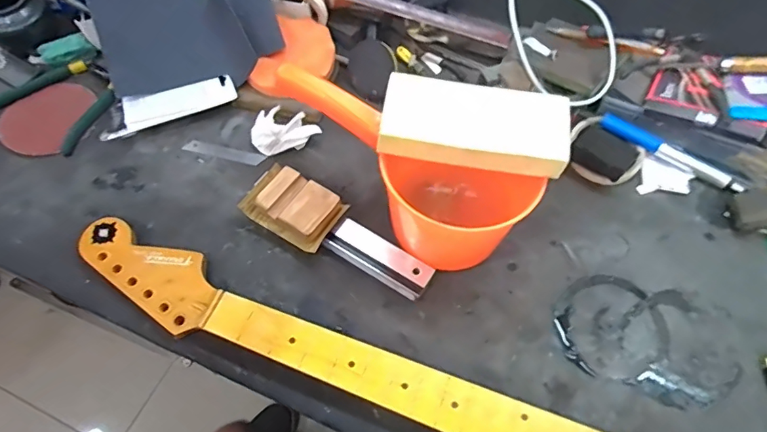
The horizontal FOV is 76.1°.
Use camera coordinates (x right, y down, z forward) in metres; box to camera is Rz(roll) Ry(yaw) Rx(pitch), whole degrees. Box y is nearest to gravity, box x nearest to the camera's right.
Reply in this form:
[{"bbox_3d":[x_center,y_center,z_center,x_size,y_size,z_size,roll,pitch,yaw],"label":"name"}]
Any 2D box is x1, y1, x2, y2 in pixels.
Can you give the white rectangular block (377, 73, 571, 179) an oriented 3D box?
[{"bbox_3d":[0.084,-0.086,0.454,0.165,0.028,0.074,9,63,4],"label":"white rectangular block"}]

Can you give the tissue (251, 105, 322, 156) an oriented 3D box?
[{"bbox_3d":[-0.123,-0.108,0.609,0.083,0.030,0.050,-9,63,-5],"label":"tissue"}]

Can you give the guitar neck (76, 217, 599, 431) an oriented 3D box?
[{"bbox_3d":[-0.032,0.146,0.480,0.636,0.031,0.072,21,64,11],"label":"guitar neck"}]

